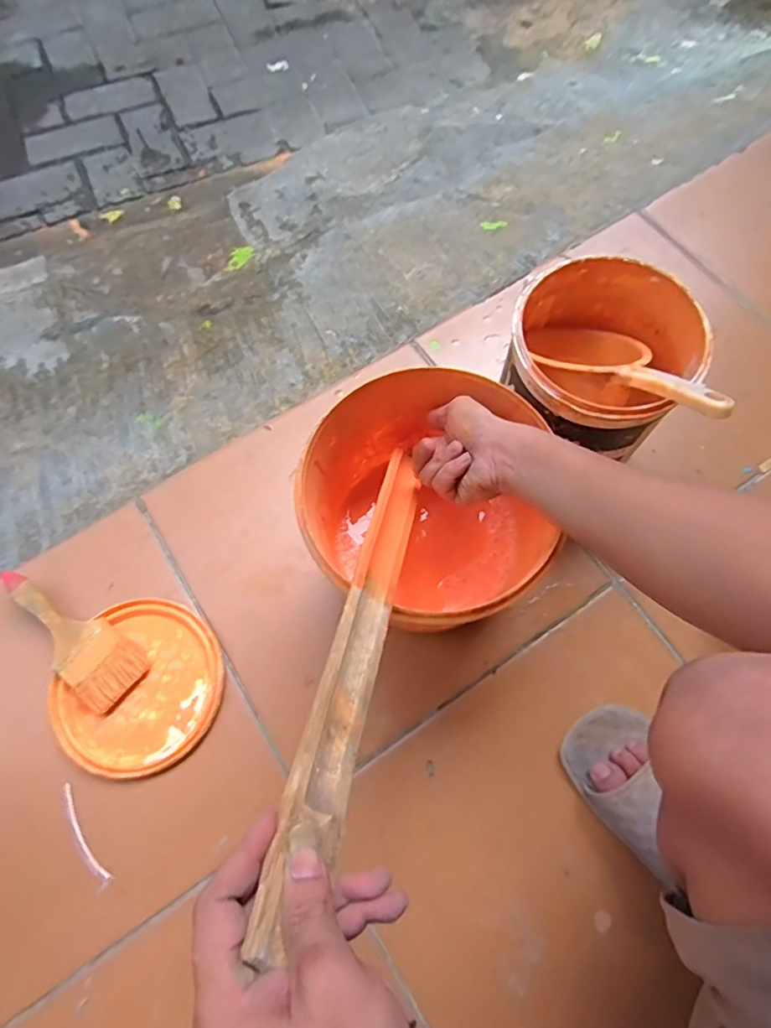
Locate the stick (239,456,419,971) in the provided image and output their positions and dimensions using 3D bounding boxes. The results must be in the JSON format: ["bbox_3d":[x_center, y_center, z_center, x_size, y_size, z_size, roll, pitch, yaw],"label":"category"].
[{"bbox_3d":[-0.013,0.070,0.375,0.029,0.028,0.379,9,36,7],"label":"stick"}]

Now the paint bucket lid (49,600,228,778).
[{"bbox_3d":[-0.251,0.179,0.570,0.159,0.015,0.169,0,70,1],"label":"paint bucket lid"}]

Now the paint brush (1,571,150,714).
[{"bbox_3d":[-0.334,0.125,0.581,0.177,0.036,0.064,39,75,16],"label":"paint brush"}]

